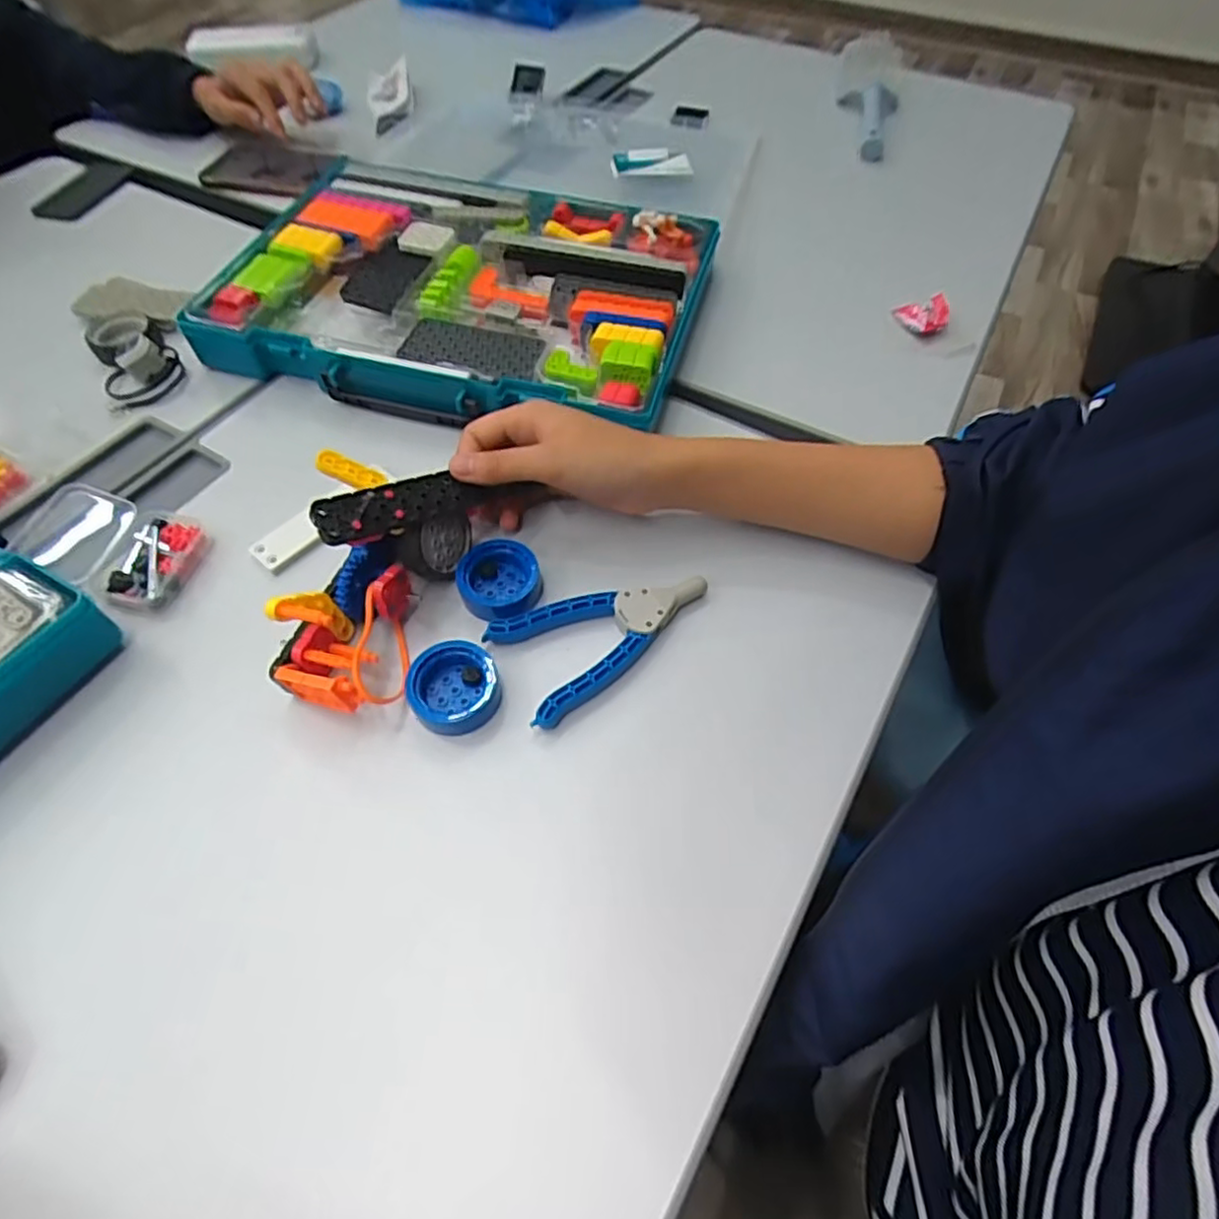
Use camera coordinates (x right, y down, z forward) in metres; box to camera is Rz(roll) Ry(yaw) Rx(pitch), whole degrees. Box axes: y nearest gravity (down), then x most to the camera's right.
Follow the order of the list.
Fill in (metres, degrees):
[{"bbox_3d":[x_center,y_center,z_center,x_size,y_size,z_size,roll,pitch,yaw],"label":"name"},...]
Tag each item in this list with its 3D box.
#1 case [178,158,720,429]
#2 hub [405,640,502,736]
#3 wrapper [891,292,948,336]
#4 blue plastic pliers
[{"bbox_3d":[-0.123,-0.257,0.551,0.380,0.057,0.259,13,57,8],"label":"case"},{"bbox_3d":[-0.084,0.044,0.369,0.046,0.019,0.046,1,55,-1],"label":"hub"},{"bbox_3d":[0.258,-0.242,0.556,0.043,0.014,0.036,-9,57,-6],"label":"wrapper"},{"bbox_3d":[-0.006,0.006,0.394,0.126,0.014,0.068,-33,63,-20],"label":"blue plastic pliers"}]

